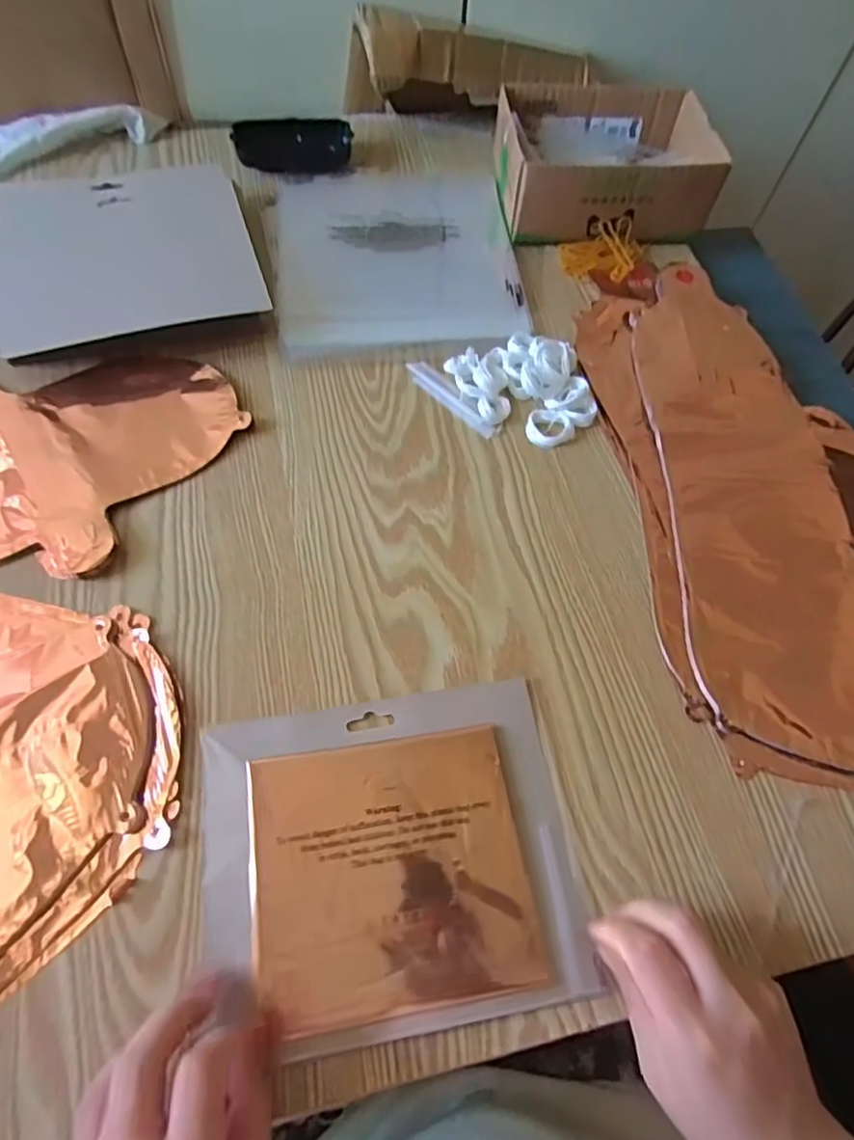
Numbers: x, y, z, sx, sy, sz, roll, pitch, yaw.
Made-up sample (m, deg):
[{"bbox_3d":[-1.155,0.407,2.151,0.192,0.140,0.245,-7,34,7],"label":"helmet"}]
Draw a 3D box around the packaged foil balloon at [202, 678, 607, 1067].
[{"bbox_3d":[-0.020,0.150,0.335,0.191,0.010,0.161,-8,63,-7],"label":"packaged foil balloon"}]

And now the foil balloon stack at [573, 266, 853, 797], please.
[{"bbox_3d":[0.252,-0.049,0.443,0.214,0.023,0.416,-3,63,-5],"label":"foil balloon stack"}]

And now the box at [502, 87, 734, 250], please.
[{"bbox_3d":[0.158,-0.371,0.572,0.182,0.067,0.144,-4,63,-6],"label":"box"}]

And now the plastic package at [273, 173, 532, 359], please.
[{"bbox_3d":[-0.028,-0.284,0.555,0.206,0.007,0.227,-6,63,-6],"label":"plastic package"}]

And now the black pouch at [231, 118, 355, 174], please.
[{"bbox_3d":[-0.127,-0.408,0.598,0.109,0.026,0.038,-11,64,-9],"label":"black pouch"}]

